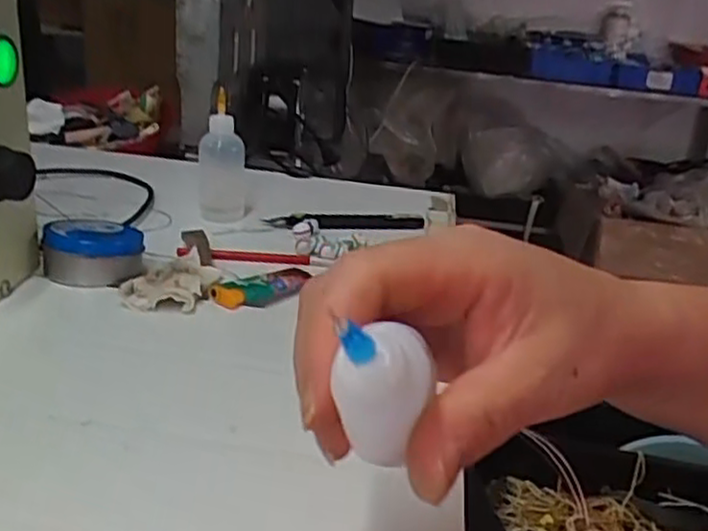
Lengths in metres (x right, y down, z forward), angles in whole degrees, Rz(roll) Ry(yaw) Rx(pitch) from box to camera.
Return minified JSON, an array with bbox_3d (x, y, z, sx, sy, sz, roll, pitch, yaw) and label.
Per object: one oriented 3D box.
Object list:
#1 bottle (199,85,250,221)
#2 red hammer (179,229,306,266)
[{"bbox_3d":[-0.109,-0.095,0.610,0.041,0.098,0.044,2,25,-9],"label":"bottle"},{"bbox_3d":[-0.085,-0.014,0.554,0.094,0.015,0.048,-2,26,-18],"label":"red hammer"}]

